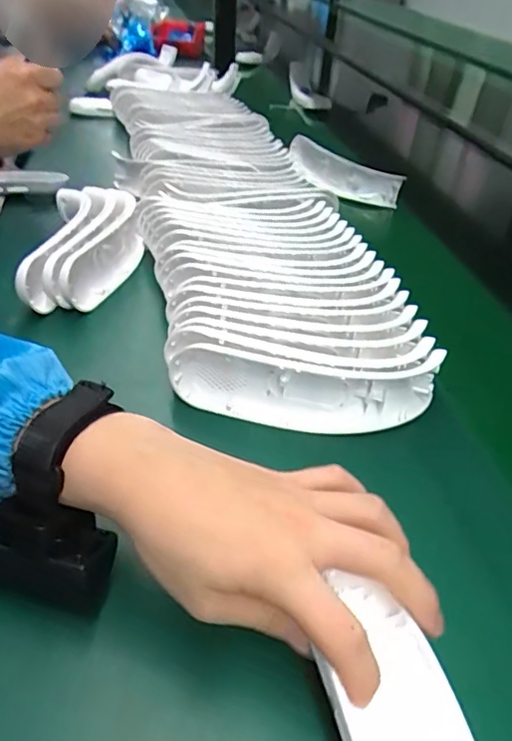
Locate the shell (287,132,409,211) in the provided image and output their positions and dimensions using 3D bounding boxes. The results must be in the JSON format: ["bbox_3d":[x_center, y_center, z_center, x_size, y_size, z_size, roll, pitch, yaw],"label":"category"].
[{"bbox_3d":[0.121,-0.282,0.795,0.181,0.049,0.035,31,46,29],"label":"shell"}]

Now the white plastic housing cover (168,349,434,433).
[{"bbox_3d":[0.034,0.015,0.404,0.189,0.043,0.035,5,39,1],"label":"white plastic housing cover"}]

